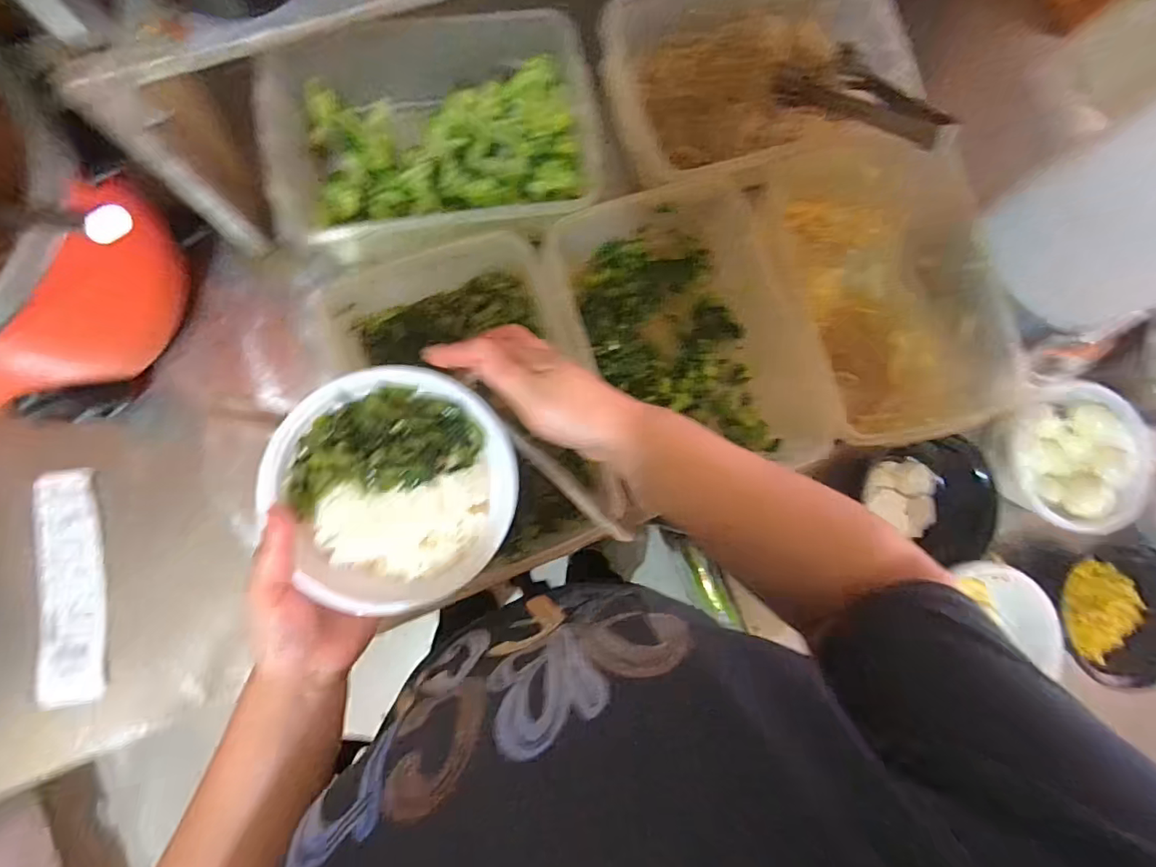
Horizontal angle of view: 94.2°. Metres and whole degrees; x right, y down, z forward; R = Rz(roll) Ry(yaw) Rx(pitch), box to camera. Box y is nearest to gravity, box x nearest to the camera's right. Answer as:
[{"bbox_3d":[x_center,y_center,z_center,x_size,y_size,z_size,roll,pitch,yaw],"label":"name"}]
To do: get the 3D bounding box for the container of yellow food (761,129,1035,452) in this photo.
[{"bbox_3d":[0.357,-0.137,0.622,0.169,0.149,0.281,-14,88,-8],"label":"container of yellow food"}]

